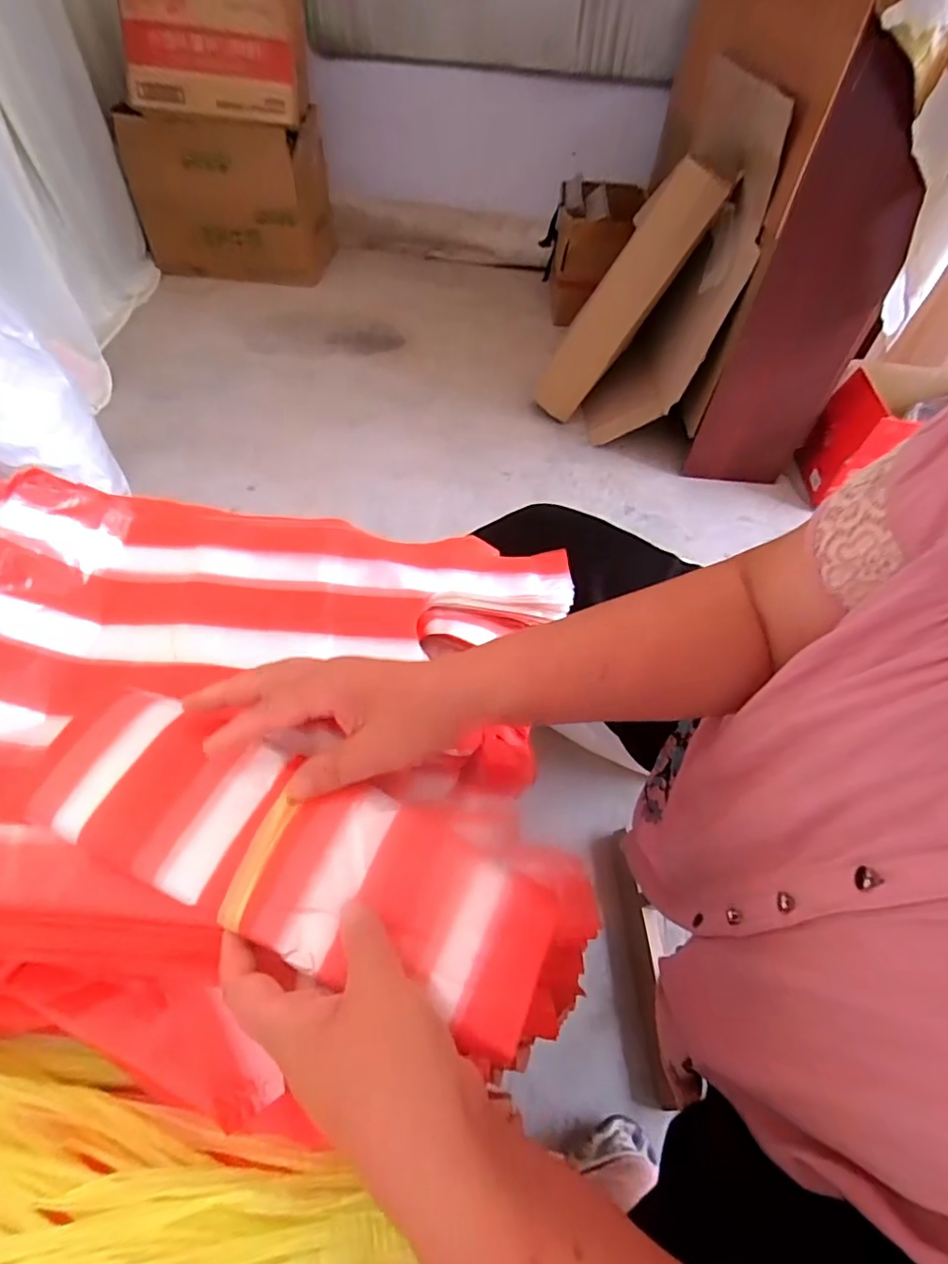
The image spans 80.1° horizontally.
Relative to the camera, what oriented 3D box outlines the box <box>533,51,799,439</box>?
[{"bbox_3d":[0.391,-0.796,1.303,0.374,0.645,0.340,9,52,3],"label":"box"}]

